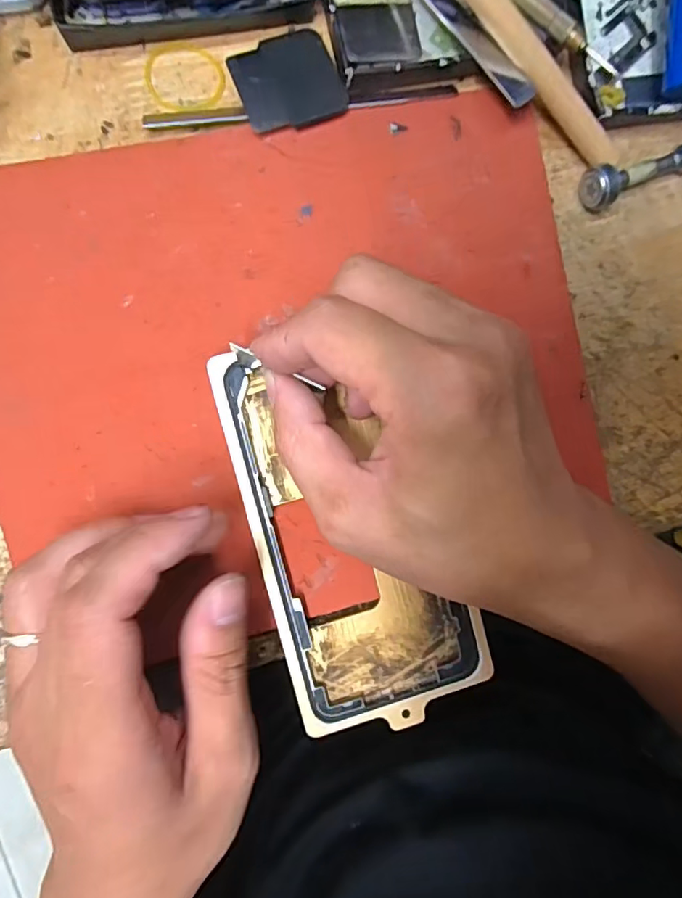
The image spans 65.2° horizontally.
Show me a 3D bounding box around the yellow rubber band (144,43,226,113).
[{"bbox_3d":[-0.062,-0.149,0.213,0.031,0.004,0.027,-9,94,-8],"label":"yellow rubber band"}]

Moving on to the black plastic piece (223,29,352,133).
[{"bbox_3d":[-0.022,-0.148,0.213,0.040,0.005,0.037,-25,96,-6],"label":"black plastic piece"}]

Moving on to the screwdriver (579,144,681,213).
[{"bbox_3d":[0.165,-0.137,0.240,0.124,0.016,0.016,-24,96,-6],"label":"screwdriver"}]

